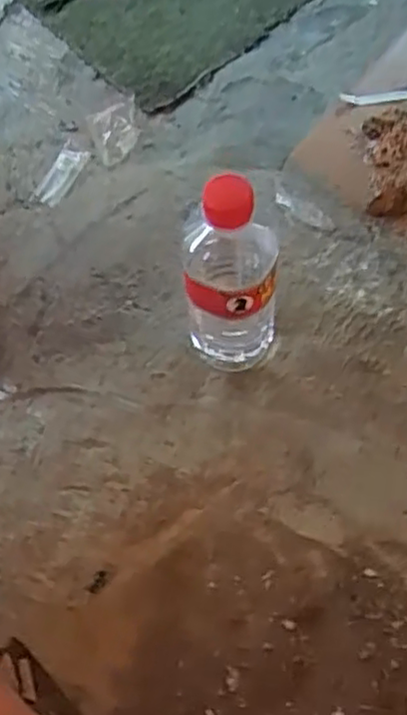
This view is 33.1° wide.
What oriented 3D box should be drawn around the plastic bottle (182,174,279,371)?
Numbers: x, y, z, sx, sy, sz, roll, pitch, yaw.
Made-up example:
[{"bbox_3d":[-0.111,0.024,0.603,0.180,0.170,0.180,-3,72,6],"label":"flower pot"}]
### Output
[{"bbox_3d":[0.019,-0.057,0.507,0.067,0.200,0.068,-4,60,2],"label":"plastic bottle"}]

